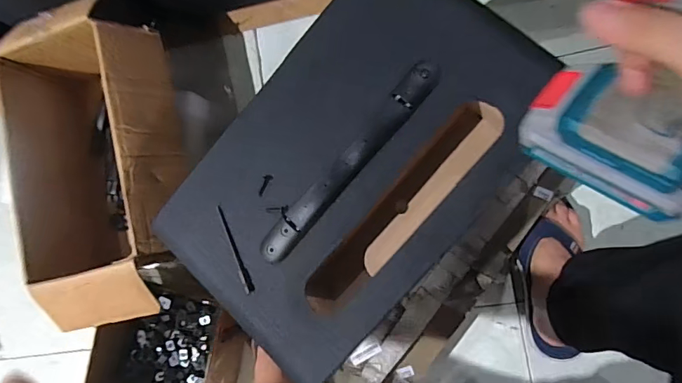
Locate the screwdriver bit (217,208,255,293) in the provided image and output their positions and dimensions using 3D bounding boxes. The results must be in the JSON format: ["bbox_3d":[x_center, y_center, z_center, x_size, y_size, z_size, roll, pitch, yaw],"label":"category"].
[{"bbox_3d":[-0.114,0.062,0.475,0.012,0.004,0.097,-25,82,6],"label":"screwdriver bit"}]

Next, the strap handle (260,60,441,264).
[{"bbox_3d":[0.007,-0.027,0.451,0.028,0.020,0.254,42,92,9],"label":"strap handle"}]

